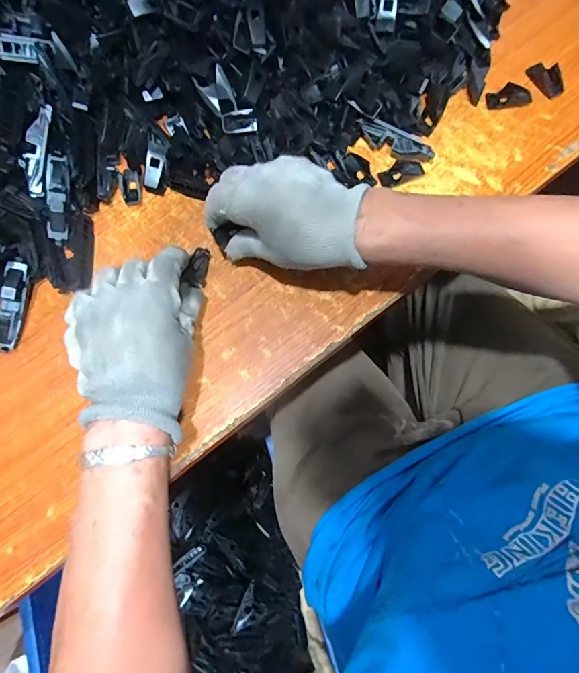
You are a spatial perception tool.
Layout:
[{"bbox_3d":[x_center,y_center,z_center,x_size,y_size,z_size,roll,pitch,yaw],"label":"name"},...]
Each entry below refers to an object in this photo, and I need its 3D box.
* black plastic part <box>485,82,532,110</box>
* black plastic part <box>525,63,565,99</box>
[{"bbox_3d":[0.220,-0.241,0.402,0.042,0.011,0.020,-11,76,-2],"label":"black plastic part"},{"bbox_3d":[0.259,-0.261,0.405,0.021,0.017,0.042,-28,77,-6],"label":"black plastic part"}]

